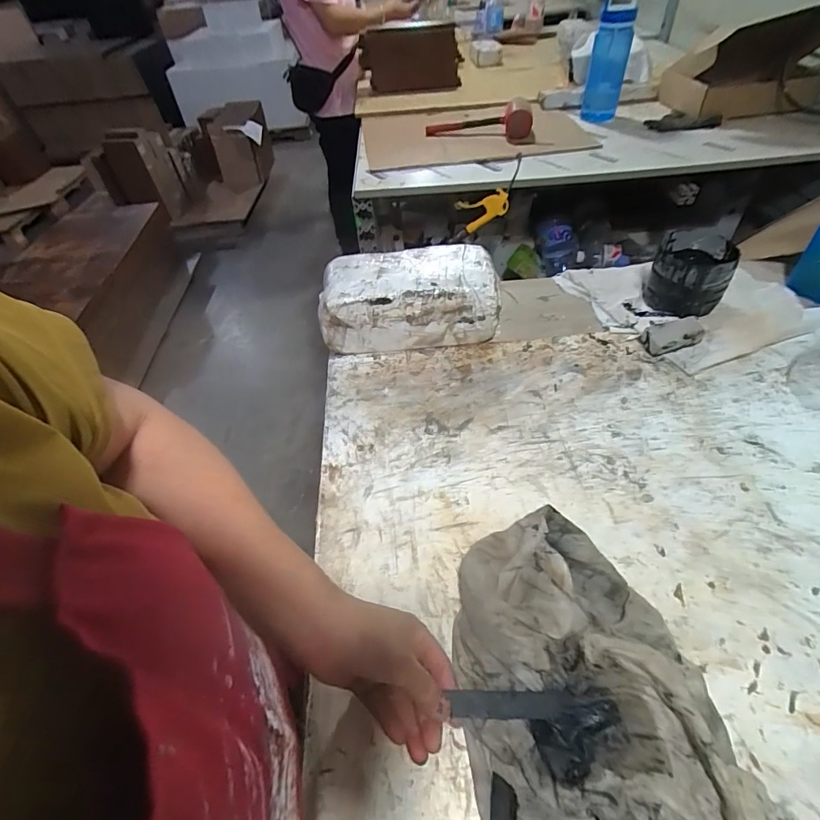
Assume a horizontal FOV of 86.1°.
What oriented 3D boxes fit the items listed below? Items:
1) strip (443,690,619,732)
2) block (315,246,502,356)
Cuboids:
[{"bbox_3d":[0.091,0.225,0.331,0.123,0.010,0.020,3,49,1],"label":"strip"},{"bbox_3d":[-0.004,-0.157,0.632,0.240,0.102,0.110,-6,49,-1],"label":"block"}]

